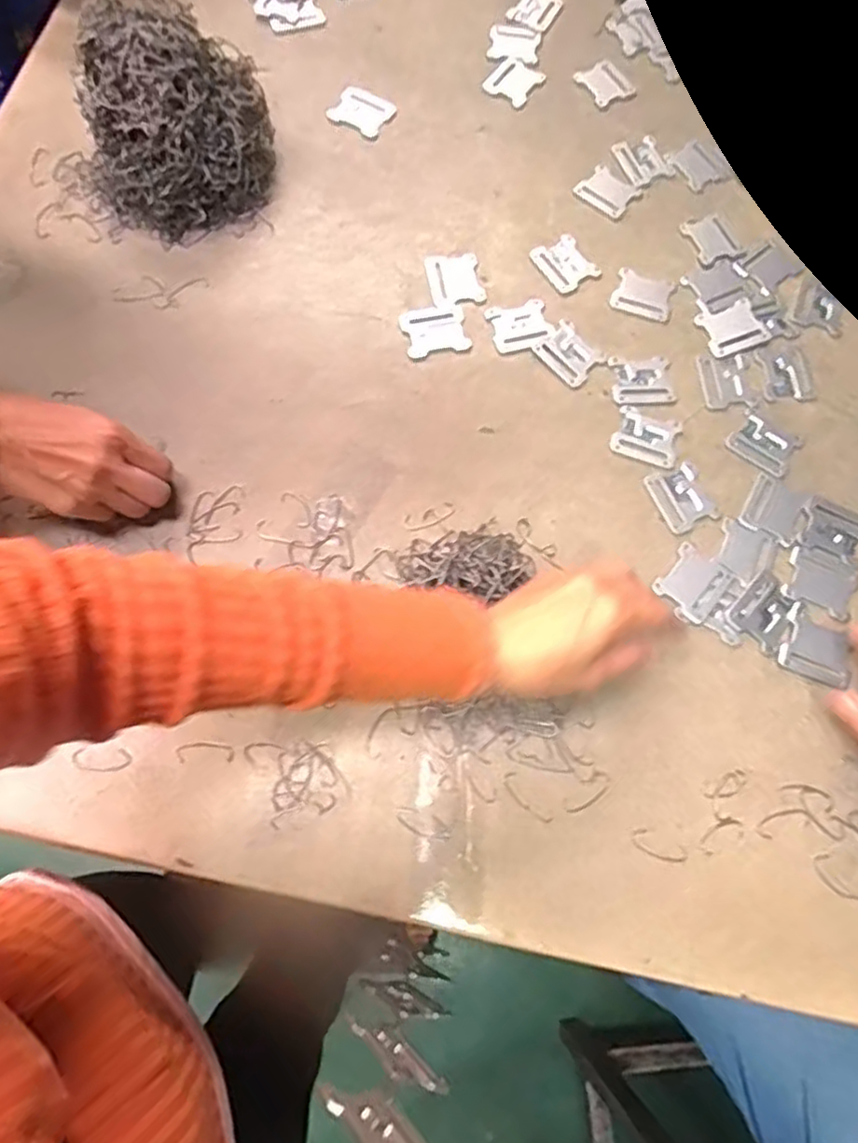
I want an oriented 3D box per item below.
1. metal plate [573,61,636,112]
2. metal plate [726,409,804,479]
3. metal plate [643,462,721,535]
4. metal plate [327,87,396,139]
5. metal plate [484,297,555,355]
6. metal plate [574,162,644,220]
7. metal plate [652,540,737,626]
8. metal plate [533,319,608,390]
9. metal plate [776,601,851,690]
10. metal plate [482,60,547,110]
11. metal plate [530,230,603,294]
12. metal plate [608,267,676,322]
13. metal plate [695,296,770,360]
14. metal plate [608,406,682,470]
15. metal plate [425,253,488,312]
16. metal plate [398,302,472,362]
[{"bbox_3d":[0.169,-0.469,0.645,0.045,0.004,0.051,-28,74,-12],"label":"metal plate"},{"bbox_3d":[0.264,-0.100,0.528,0.048,0.004,0.042,38,73,10],"label":"metal plate"},{"bbox_3d":[0.192,-0.056,0.512,0.041,0.004,0.050,-20,72,-10],"label":"metal plate"},{"bbox_3d":[-0.063,-0.426,0.622,0.049,0.010,0.039,28,71,7],"label":"metal plate"},{"bbox_3d":[0.076,-0.204,0.558,0.050,0.004,0.043,-12,71,-7],"label":"metal plate"},{"bbox_3d":[0.161,-0.341,0.602,0.050,0.004,0.044,38,73,11],"label":"metal plate"},{"bbox_3d":[0.191,0.009,0.487,0.043,0.004,0.051,40,73,11],"label":"metal plate"},{"bbox_3d":[0.115,-0.178,0.547,0.039,0.004,0.049,-41,77,-15],"label":"metal plate"},{"bbox_3d":[0.276,0.054,0.475,0.049,0.004,0.046,26,71,7],"label":"metal plate"},{"bbox_3d":[0.081,-0.469,0.642,0.046,0.004,0.057,27,71,7],"label":"metal plate"},{"bbox_3d":[0.117,-0.265,0.578,0.048,0.004,0.049,-34,75,-14],"label":"metal plate"},{"bbox_3d":[0.182,-0.233,0.566,0.050,0.004,0.043,21,70,5],"label":"metal plate"},{"bbox_3d":[0.253,-0.203,0.559,0.053,0.004,0.044,-21,72,-10],"label":"metal plate"},{"bbox_3d":[0.171,-0.106,0.528,0.051,0.004,0.044,19,70,4],"label":"metal plate"},{"bbox_3d":[0.022,-0.244,0.565,0.045,0.005,0.055,-11,71,-7],"label":"metal plate"},{"bbox_3d":[0.005,-0.198,0.552,0.052,0.004,0.042,-14,71,-8],"label":"metal plate"}]

